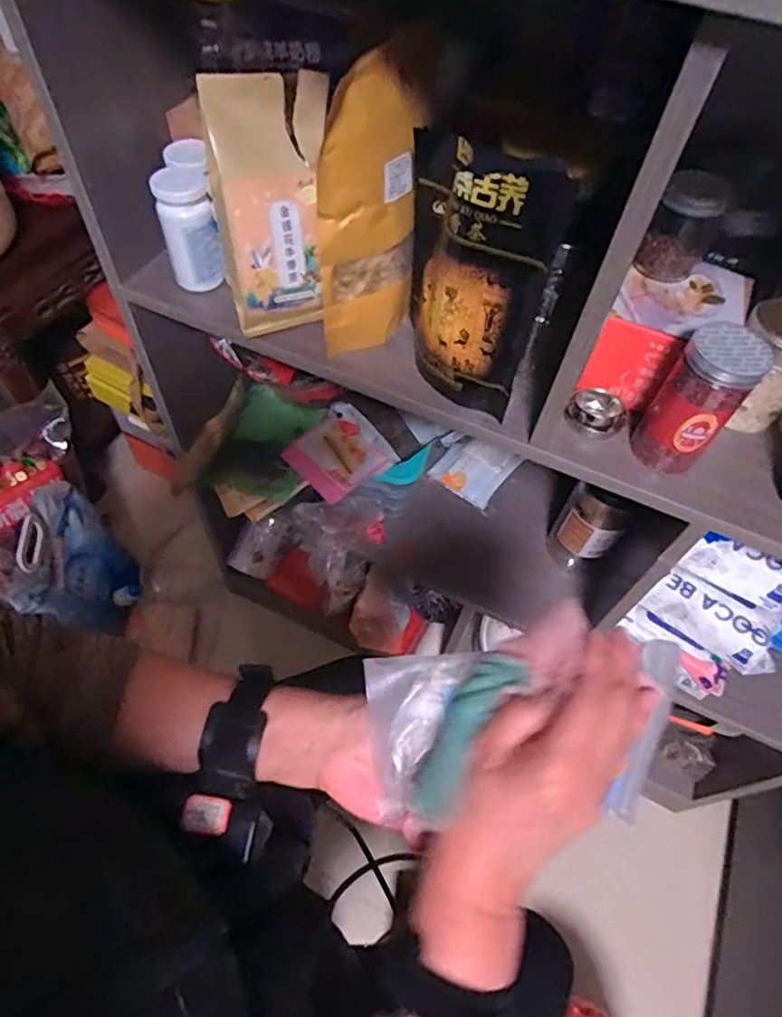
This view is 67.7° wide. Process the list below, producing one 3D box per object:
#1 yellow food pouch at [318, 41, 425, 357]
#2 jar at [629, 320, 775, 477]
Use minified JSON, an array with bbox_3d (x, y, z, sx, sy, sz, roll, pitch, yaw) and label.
[{"bbox_3d":[-0.014,-0.236,0.492,0.030,0.226,0.098,39,62,19],"label":"yellow food pouch"},{"bbox_3d":[0.251,-0.087,0.482,0.056,0.121,0.053,2,57,-3],"label":"jar"}]

